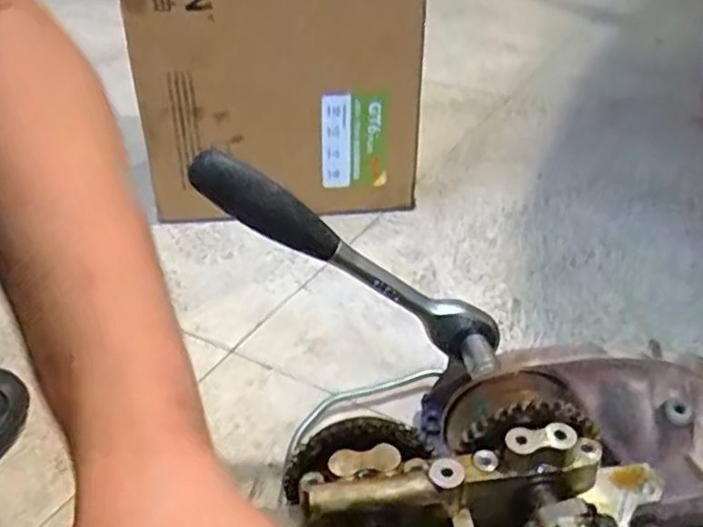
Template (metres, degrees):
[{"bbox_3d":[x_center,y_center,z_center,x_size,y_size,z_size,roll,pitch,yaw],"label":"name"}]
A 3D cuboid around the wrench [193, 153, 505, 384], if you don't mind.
[{"bbox_3d":[0.001,0.003,0.460,0.238,0.036,0.046,33,27,-19],"label":"wrench"}]

